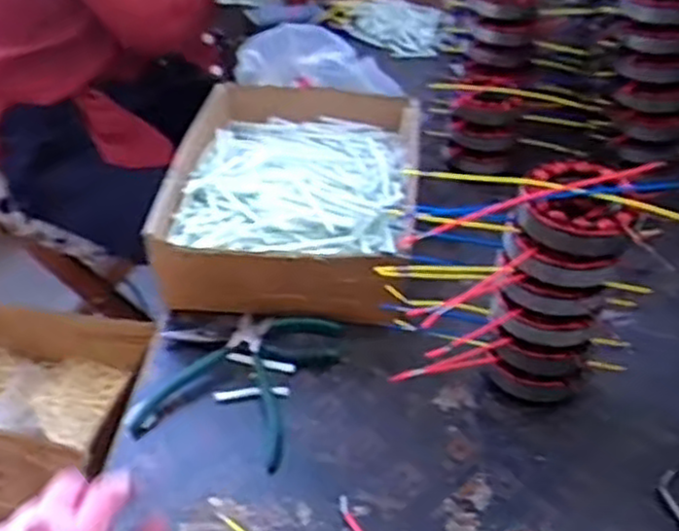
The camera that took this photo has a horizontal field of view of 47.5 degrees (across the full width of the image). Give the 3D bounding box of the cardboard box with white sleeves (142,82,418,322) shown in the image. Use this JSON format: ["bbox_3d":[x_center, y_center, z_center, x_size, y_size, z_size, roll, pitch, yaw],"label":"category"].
[{"bbox_3d":[-0.040,-0.088,0.818,0.230,0.082,0.345,5,40,8],"label":"cardboard box with white sleeves"}]

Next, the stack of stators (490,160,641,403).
[{"bbox_3d":[0.172,0.023,0.609,0.087,0.196,0.079,16,42,20],"label":"stack of stators"}]

